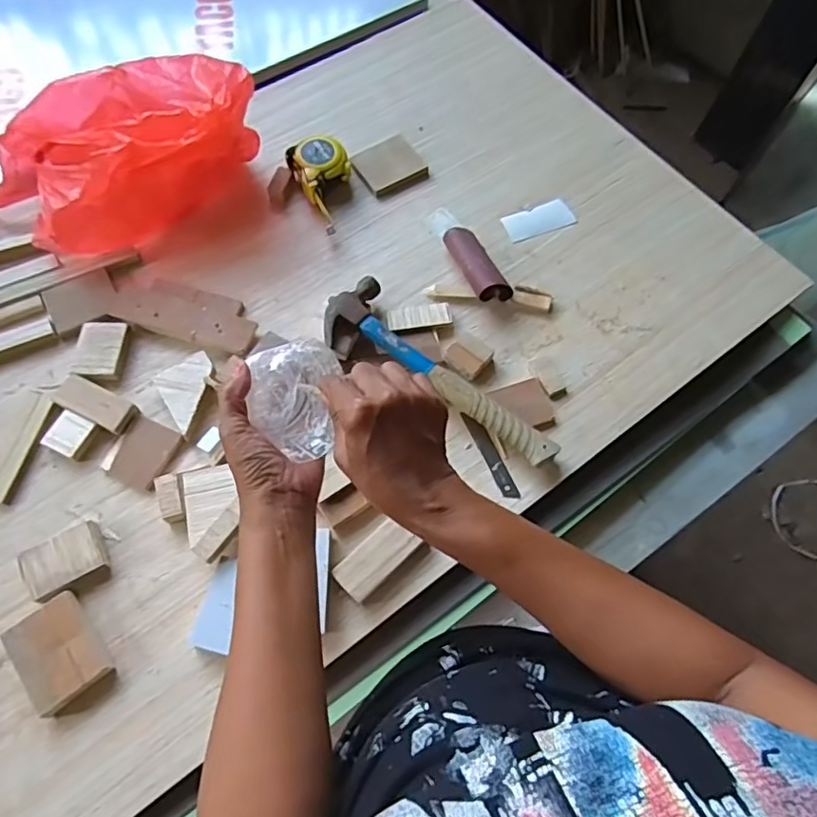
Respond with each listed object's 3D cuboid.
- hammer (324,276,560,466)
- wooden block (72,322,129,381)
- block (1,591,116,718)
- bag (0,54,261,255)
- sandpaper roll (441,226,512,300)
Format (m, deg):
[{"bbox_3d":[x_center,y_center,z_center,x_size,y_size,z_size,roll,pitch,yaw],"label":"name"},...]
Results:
[{"bbox_3d":[0.020,-0.024,0.600,0.095,0.043,0.279,-41,71,-19],"label":"hammer"},{"bbox_3d":[-0.334,-0.062,0.625,0.051,0.019,0.067,1,64,-1],"label":"wooden block"},{"bbox_3d":[-0.303,0.212,0.497,0.062,0.020,0.085,-33,69,-16],"label":"block"},{"bbox_3d":[-0.318,-0.299,0.667,0.280,0.117,0.154,-20,66,-11],"label":"bag"},{"bbox_3d":[0.080,-0.169,0.673,0.043,0.030,0.106,-18,66,-10],"label":"sandpaper roll"}]

